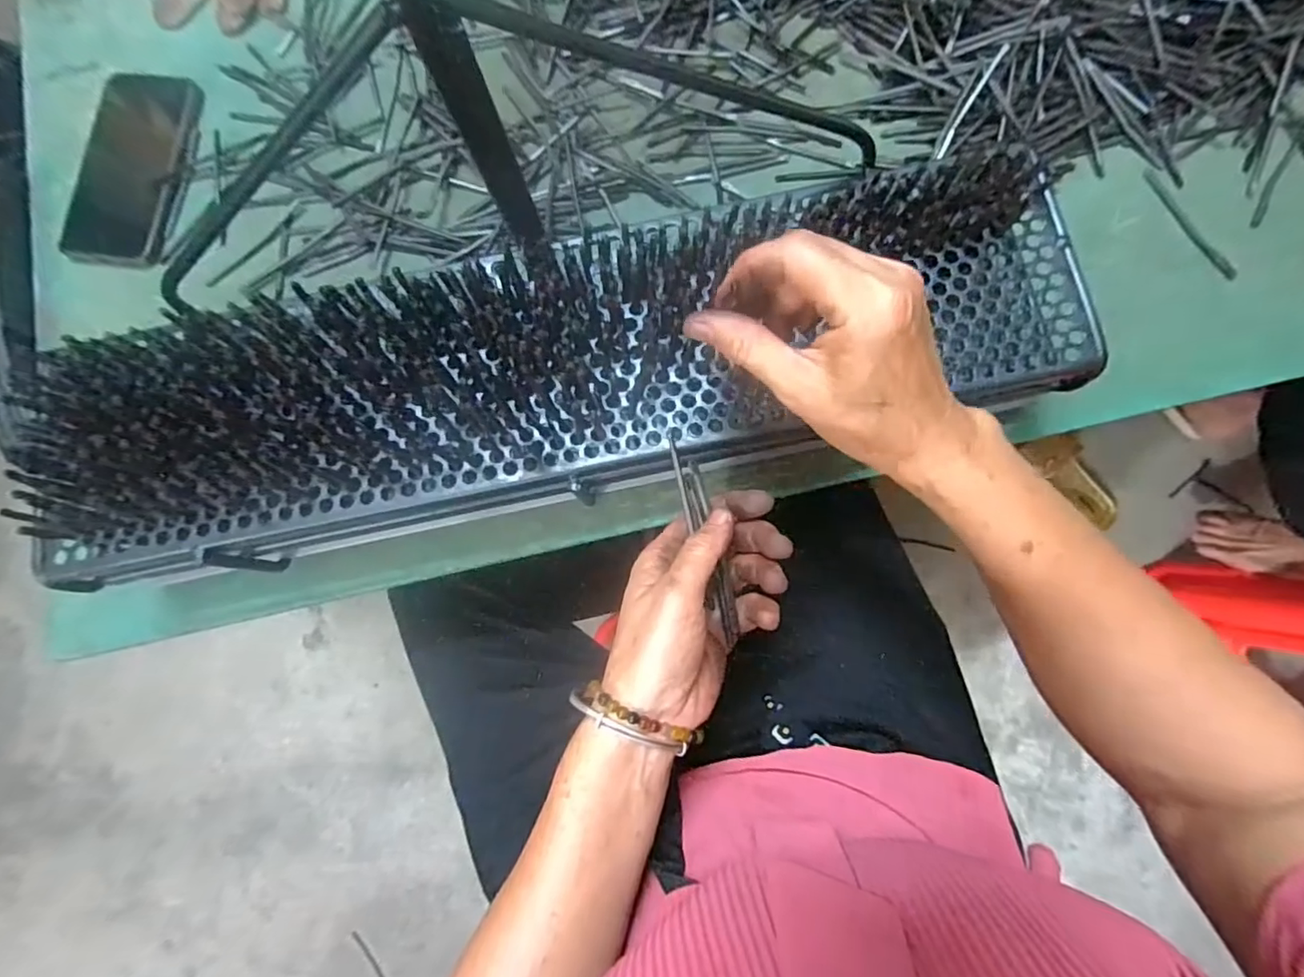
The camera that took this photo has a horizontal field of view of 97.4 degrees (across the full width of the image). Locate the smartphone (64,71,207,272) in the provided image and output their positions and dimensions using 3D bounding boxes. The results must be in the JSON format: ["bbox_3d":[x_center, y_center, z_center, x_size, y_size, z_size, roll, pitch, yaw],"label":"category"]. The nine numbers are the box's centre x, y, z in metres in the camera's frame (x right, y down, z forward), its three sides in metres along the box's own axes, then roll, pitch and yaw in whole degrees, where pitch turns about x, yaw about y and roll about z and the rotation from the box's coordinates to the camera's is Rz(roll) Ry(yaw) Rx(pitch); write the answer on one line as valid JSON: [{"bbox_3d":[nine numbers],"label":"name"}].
[{"bbox_3d":[-0.412,-0.256,0.457,0.090,0.010,0.162,2,81,3],"label":"smartphone"}]

